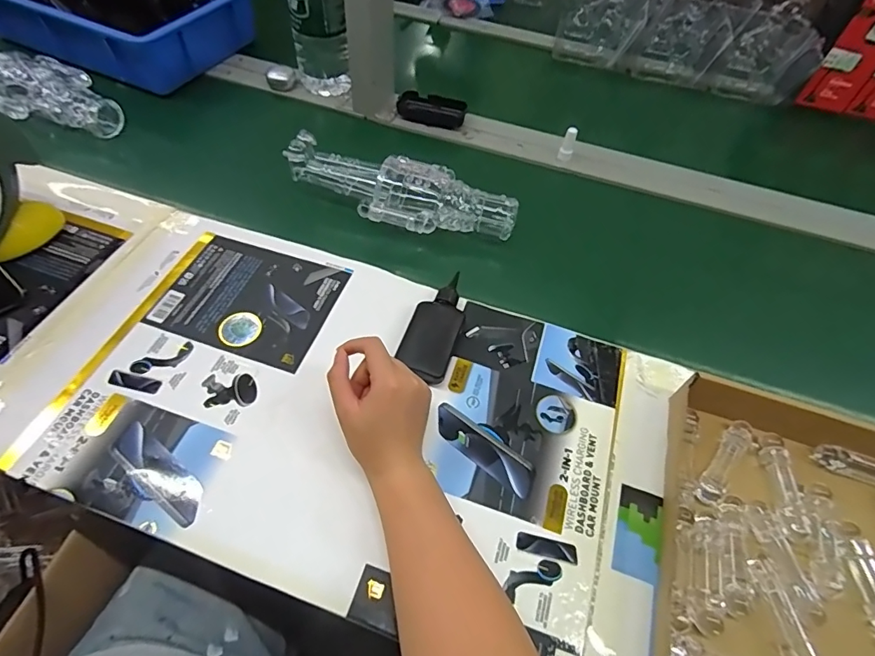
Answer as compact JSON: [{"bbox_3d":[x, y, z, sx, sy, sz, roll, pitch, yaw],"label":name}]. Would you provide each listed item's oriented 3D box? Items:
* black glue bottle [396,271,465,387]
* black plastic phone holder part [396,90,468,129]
[{"bbox_3d":[-0.002,0.000,0.518,0.052,0.022,0.133,16,56,6],"label":"black glue bottle"},{"bbox_3d":[-0.009,-0.352,0.761,0.109,0.032,0.038,16,56,6],"label":"black plastic phone holder part"}]

